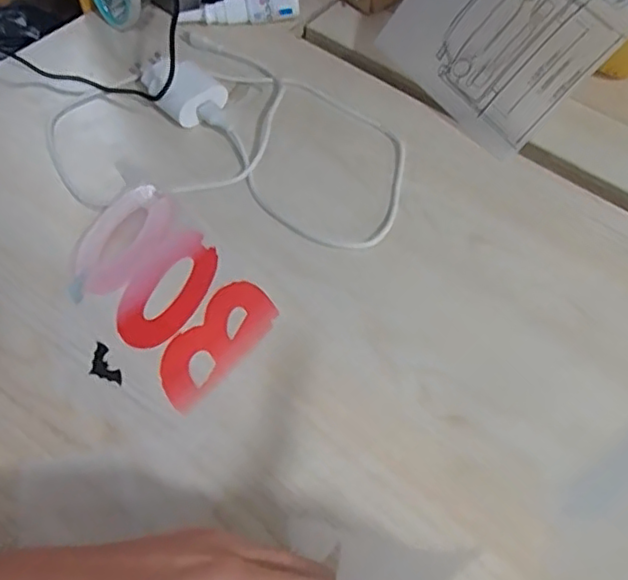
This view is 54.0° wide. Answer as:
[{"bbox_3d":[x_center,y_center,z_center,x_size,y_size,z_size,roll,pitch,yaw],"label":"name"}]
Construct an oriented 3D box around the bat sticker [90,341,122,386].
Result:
[{"bbox_3d":[-0.117,0.043,0.342,0.013,0.004,0.027,-32,67,-16],"label":"bat sticker"}]

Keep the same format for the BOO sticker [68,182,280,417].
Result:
[{"bbox_3d":[-0.089,-0.002,0.373,0.080,0.007,0.141,-36,65,-21],"label":"BOO sticker"}]

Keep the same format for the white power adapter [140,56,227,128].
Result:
[{"bbox_3d":[-0.096,-0.151,0.442,0.047,0.036,0.057,-28,62,-18],"label":"white power adapter"}]

